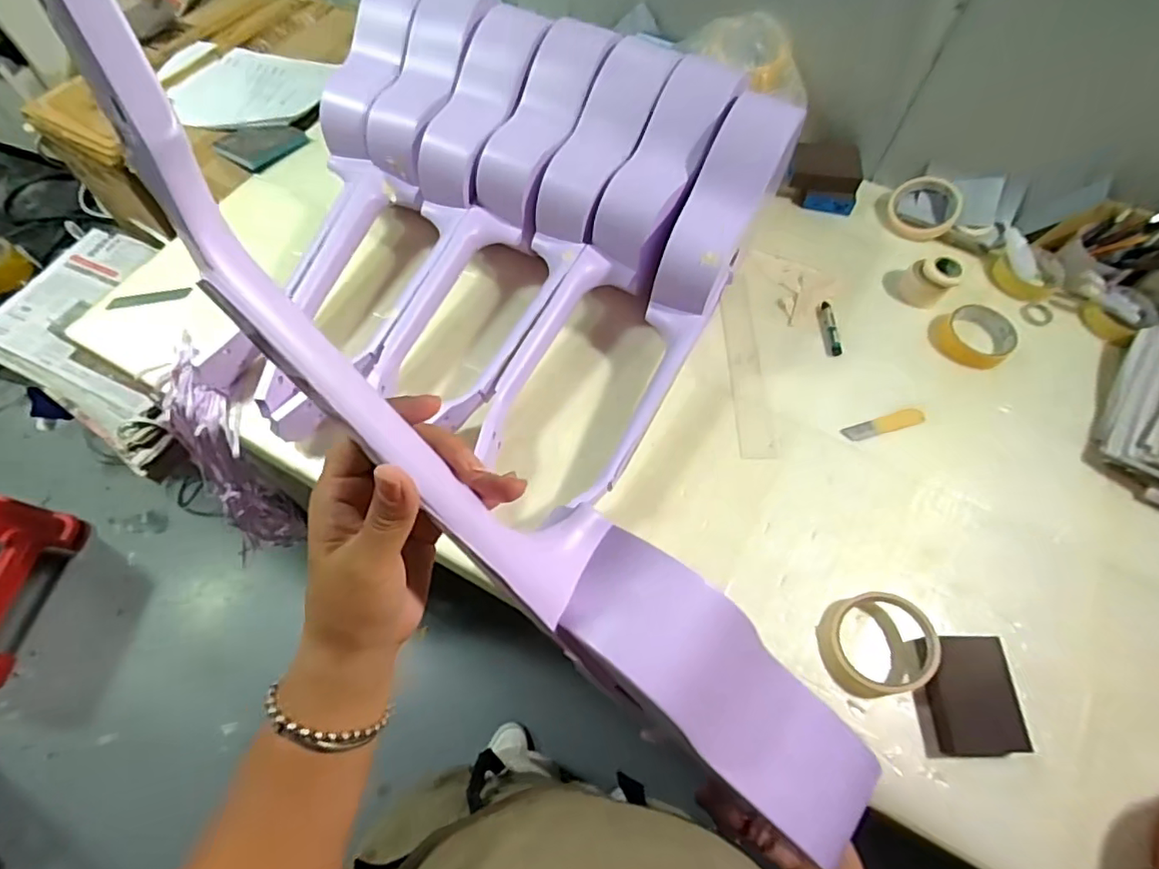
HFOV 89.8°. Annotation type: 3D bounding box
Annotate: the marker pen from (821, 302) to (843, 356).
[{"bbox_3d":[0.321,-0.134,0.737,0.014,0.012,0.078,0,62,-2],"label":"marker pen"}]

